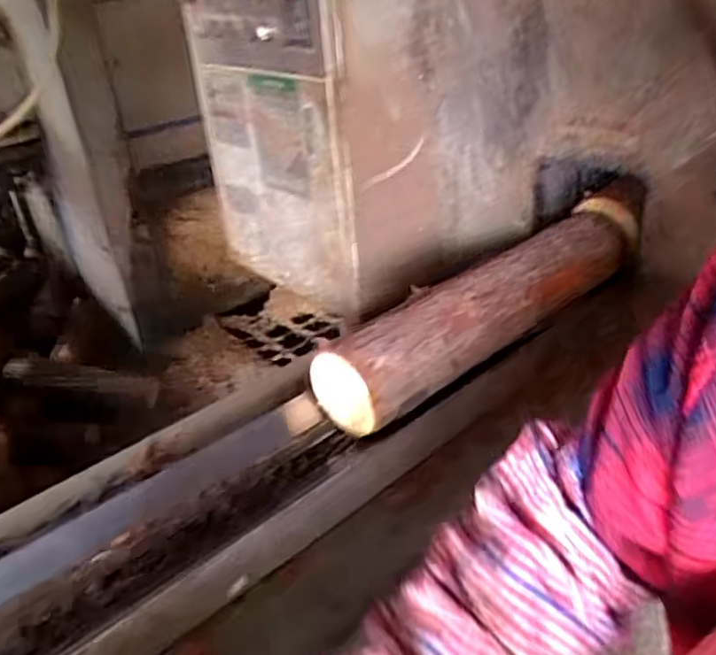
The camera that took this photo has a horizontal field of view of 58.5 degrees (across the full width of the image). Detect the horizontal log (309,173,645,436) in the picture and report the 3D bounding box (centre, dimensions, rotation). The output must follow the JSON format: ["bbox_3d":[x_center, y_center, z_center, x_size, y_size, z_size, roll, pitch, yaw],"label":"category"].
[{"bbox_3d":[0.168,-0.040,0.774,0.504,0.090,0.098,-28,37,-31],"label":"horizontal log"}]

